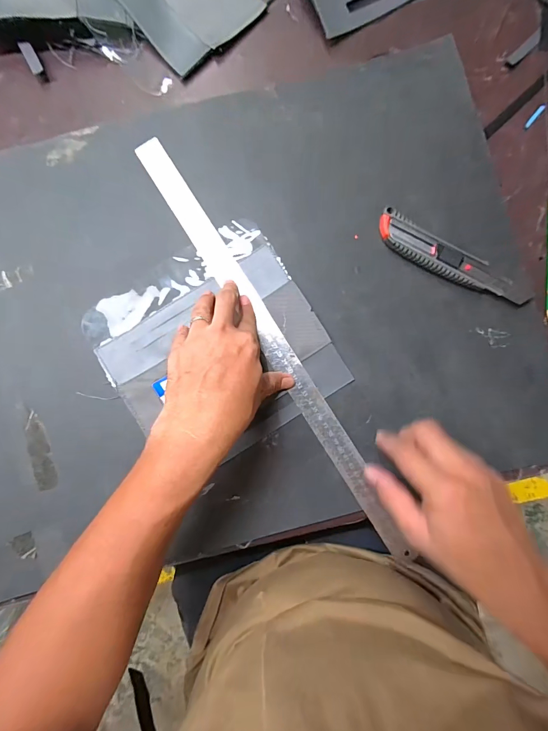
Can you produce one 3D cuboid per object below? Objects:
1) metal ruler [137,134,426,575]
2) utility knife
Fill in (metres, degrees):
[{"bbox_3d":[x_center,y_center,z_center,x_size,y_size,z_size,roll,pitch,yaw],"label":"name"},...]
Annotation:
[{"bbox_3d":[-0.004,-0.026,0.370,0.027,0.007,0.514,-32,86,-4],"label":"metal ruler"},{"bbox_3d":[0.186,-0.110,0.367,0.169,0.012,0.037,31,87,2],"label":"utility knife"}]

